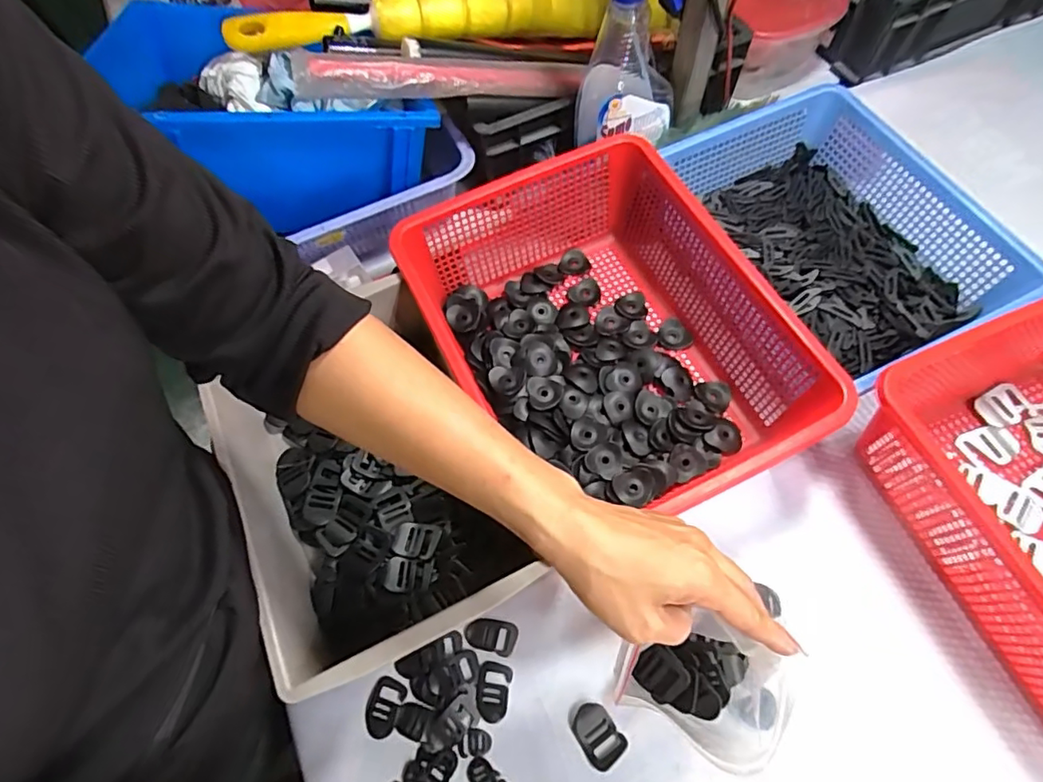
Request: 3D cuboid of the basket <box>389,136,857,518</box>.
[{"bbox_3d":[0.078,-0.057,0.519,0.237,0.115,0.351,-24,65,-9],"label":"basket"}]

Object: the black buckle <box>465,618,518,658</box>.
[{"bbox_3d":[-0.025,0.204,0.468,0.042,0.004,0.025,9,64,7],"label":"black buckle"}]

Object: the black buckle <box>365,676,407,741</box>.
[{"bbox_3d":[-0.110,0.252,0.447,0.026,0.004,0.041,19,66,12],"label":"black buckle"}]

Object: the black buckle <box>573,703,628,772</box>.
[{"bbox_3d":[0.059,0.265,0.431,0.030,0.005,0.045,-37,68,-15],"label":"black buckle"}]

